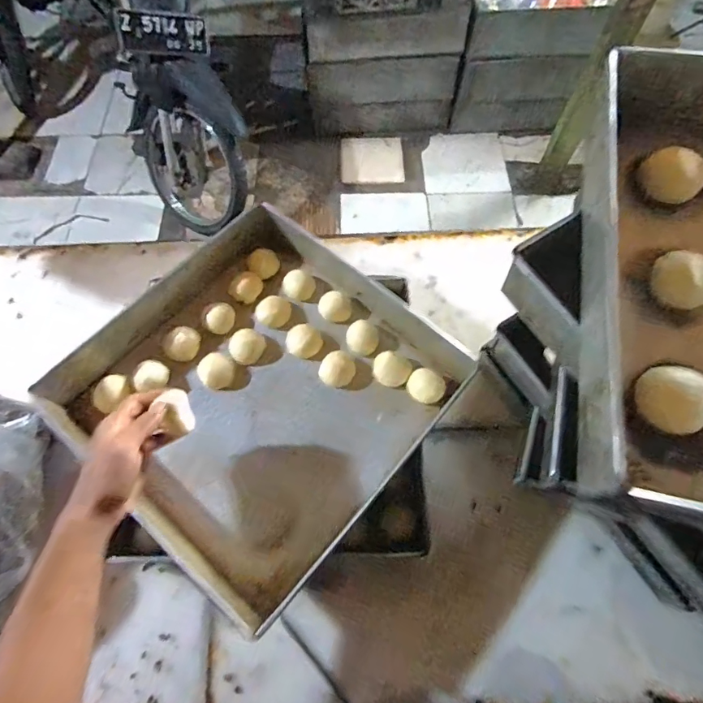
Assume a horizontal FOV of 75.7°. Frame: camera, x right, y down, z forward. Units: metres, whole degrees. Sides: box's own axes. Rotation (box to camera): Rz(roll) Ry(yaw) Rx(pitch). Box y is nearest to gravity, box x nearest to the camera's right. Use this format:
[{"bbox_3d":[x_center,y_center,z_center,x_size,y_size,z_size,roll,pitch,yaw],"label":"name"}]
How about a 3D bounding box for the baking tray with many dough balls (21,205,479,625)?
[{"bbox_3d":[-0.112,0.045,0.620,0.413,0.082,0.443,39,72,17],"label":"baking tray with many dough balls"}]

